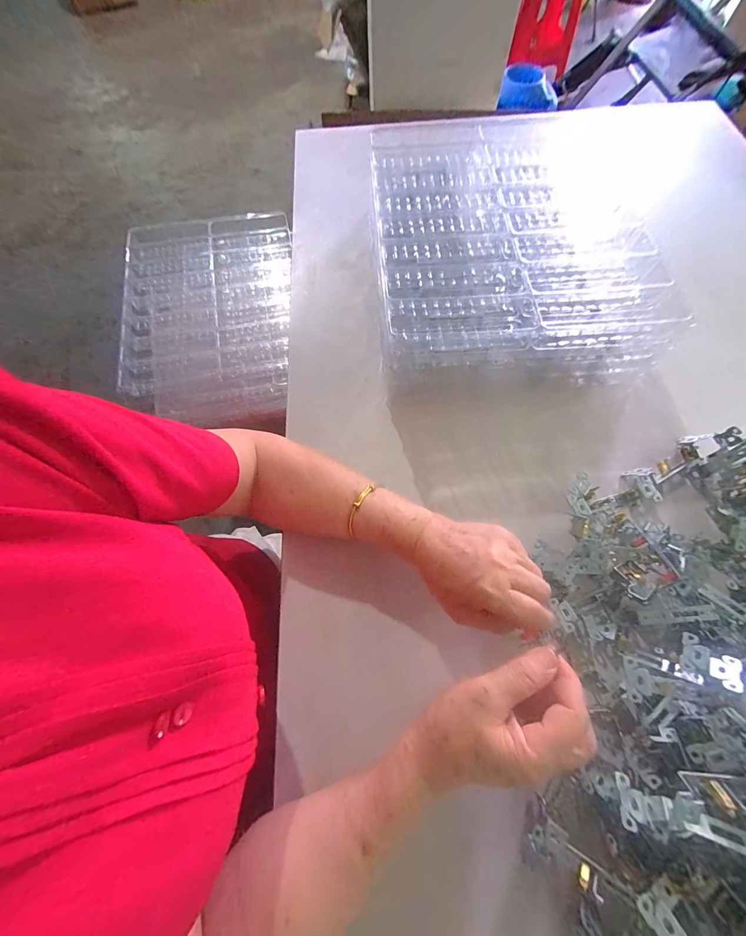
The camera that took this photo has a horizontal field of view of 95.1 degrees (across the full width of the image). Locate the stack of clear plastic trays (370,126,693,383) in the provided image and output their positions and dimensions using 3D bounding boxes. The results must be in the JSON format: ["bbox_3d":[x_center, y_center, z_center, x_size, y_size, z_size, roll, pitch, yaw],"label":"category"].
[{"bbox_3d":[0.191,-0.328,0.516,0.369,0.110,0.456,-2,68,2],"label":"stack of clear plastic trays"}]

